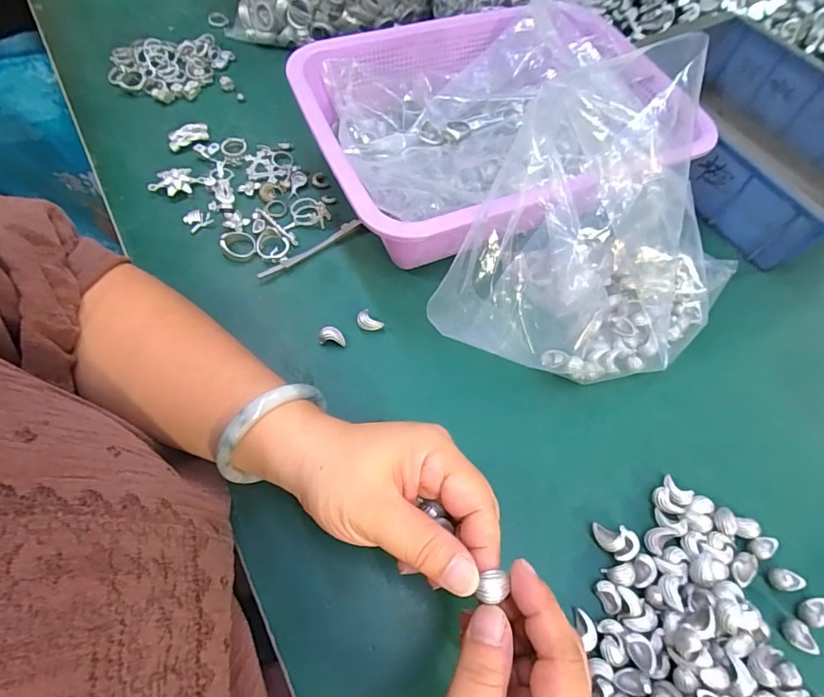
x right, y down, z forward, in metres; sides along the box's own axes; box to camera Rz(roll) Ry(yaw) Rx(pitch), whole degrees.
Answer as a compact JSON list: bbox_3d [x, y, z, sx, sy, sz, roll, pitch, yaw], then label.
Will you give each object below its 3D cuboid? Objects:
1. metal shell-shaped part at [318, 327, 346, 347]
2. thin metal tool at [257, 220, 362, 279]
[{"bbox_3d":[-0.058,-0.008,0.339,0.021,0.013,0.010,12,62,3],"label":"metal shell-shaped part"},{"bbox_3d":[-0.083,-0.081,0.378,0.095,0.008,0.009,-35,69,-19],"label":"thin metal tool"}]

